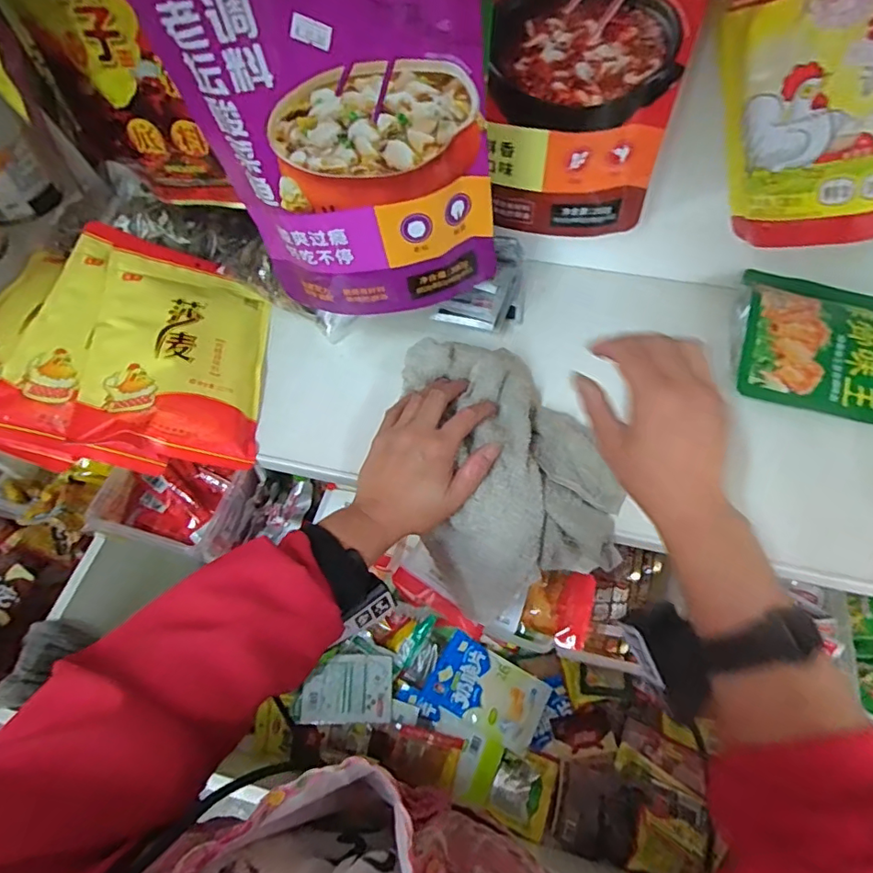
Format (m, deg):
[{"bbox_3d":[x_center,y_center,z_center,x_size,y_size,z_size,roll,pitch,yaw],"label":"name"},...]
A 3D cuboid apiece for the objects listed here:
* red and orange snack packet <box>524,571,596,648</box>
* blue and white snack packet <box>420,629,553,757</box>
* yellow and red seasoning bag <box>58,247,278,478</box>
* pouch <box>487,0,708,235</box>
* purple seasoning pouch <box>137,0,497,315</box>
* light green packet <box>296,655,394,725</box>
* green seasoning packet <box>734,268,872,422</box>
[{"bbox_3d":[0.141,0.193,0.620,0.072,0.028,0.081,16,84,14],"label":"red and orange snack packet"},{"bbox_3d":[0.106,0.552,1.157,0.243,0.040,0.174,25,63,16],"label":"blue and white snack packet"},{"bbox_3d":[-0.234,-0.079,0.496,0.146,0.041,0.211,8,59,-22],"label":"yellow and red seasoning bag"},{"bbox_3d":[0.105,-0.264,0.374,0.131,0.264,0.025,6,59,6],"label":"pouch"},{"bbox_3d":[-0.061,-0.207,0.370,0.191,0.291,0.041,-8,54,6],"label":"purple seasoning pouch"},{"bbox_3d":[-0.188,0.533,1.139,0.196,0.017,0.132,8,56,-17],"label":"light green packet"},{"bbox_3d":[0.388,-0.079,0.490,0.214,0.035,0.146,14,60,10],"label":"green seasoning packet"}]

